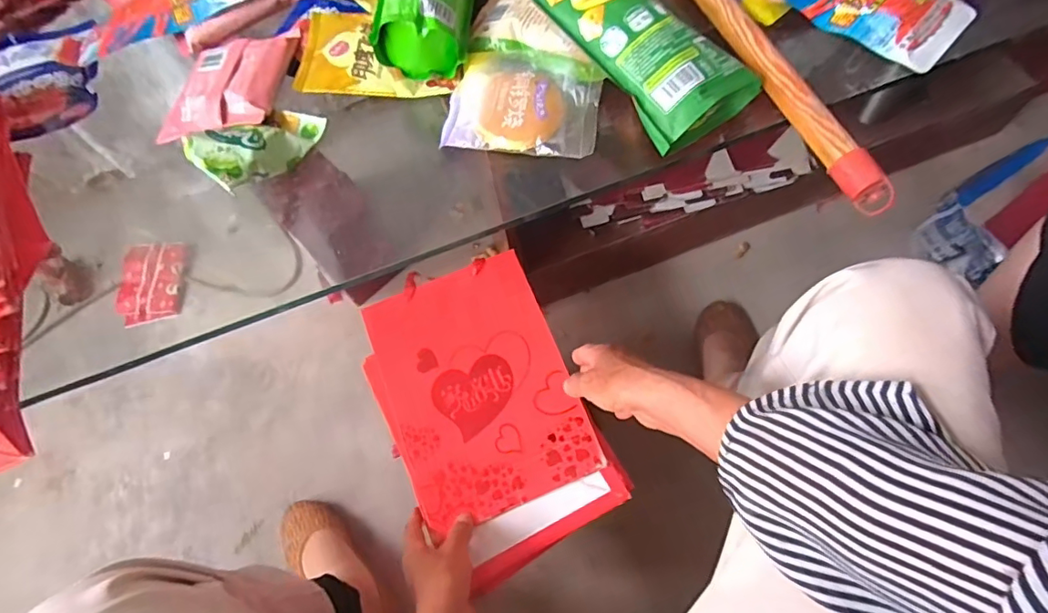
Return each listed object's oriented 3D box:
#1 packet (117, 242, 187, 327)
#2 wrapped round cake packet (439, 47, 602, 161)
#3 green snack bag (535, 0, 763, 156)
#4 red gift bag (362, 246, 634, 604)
[{"bbox_3d":[-0.685,-0.045,0.986,0.112,0.013,0.159,-6,66,0],"label":"packet"},{"bbox_3d":[0.000,-0.174,0.454,0.125,0.018,0.099,7,65,10],"label":"wrapped round cake packet"},{"bbox_3d":[0.078,-0.229,0.436,0.097,0.058,0.221,-39,66,-13],"label":"green snack bag"},{"bbox_3d":[-0.043,0.105,0.569,0.198,0.036,0.305,-24,67,-8],"label":"red gift bag"}]

